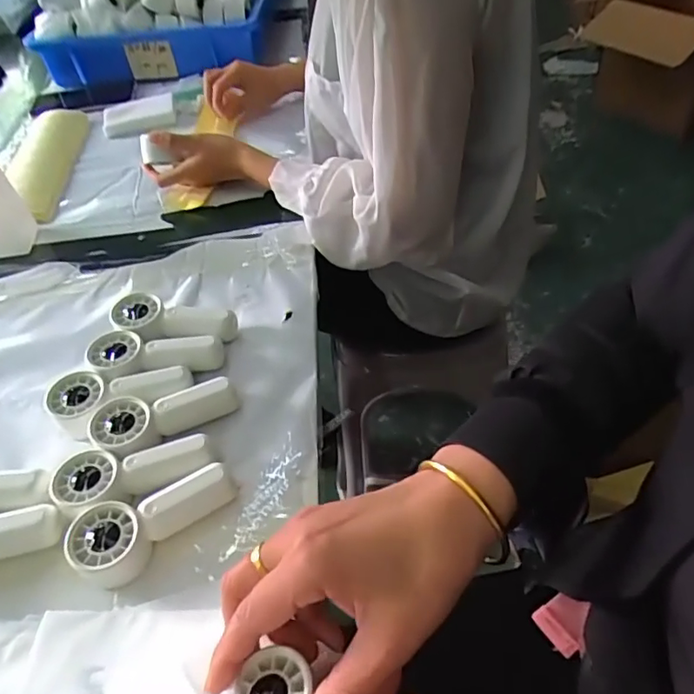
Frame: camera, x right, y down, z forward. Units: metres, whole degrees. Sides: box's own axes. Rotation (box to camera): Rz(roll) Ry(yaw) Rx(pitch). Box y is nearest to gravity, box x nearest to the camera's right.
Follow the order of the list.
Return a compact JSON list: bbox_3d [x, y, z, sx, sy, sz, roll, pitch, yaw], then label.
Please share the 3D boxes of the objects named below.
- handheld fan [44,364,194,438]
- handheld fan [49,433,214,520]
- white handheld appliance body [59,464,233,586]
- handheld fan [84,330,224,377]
[{"bbox_3d":[-0.182,0.044,0.451,0.110,0.032,0.046,-8,47,0],"label":"handheld fan"},{"bbox_3d":[-0.152,0.094,0.405,0.108,0.030,0.045,-14,48,-5],"label":"handheld fan"},{"bbox_3d":[-0.129,0.119,0.376,0.108,0.029,0.042,-22,49,-13],"label":"white handheld appliance body"},{"bbox_3d":[-0.164,0.012,0.478,0.109,0.032,0.046,-1,48,6],"label":"handheld fan"}]

